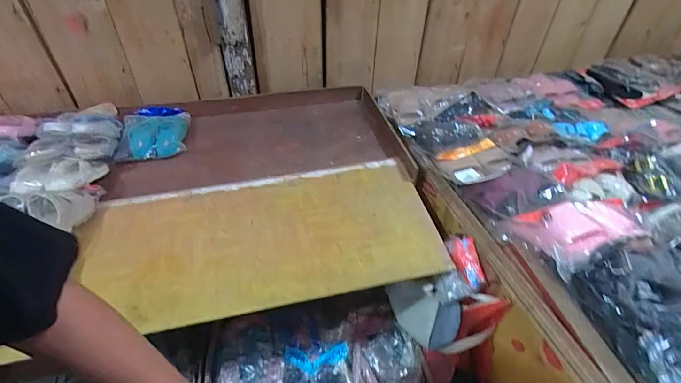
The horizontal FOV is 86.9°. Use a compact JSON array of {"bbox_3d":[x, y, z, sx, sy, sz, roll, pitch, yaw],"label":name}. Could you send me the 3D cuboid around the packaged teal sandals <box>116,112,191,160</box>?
[{"bbox_3d":[-0.585,-0.180,1.137,0.189,0.042,0.202,-9,44,-13],"label":"packaged teal sandals"}]

